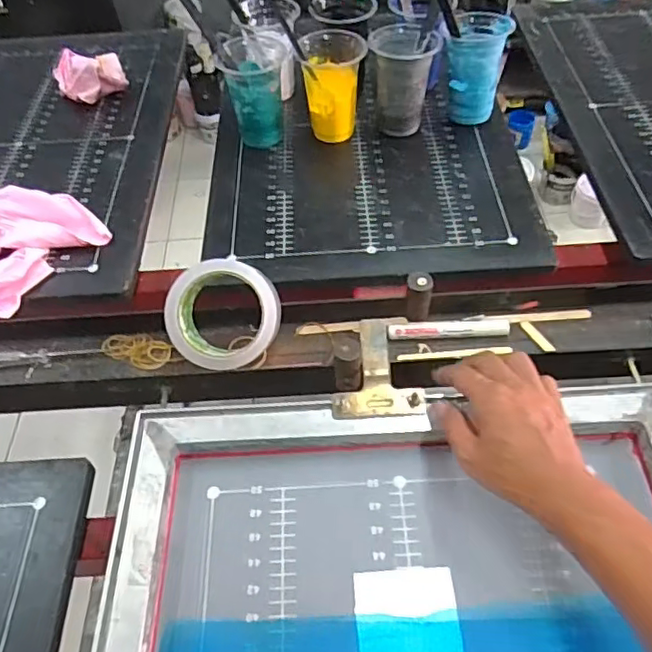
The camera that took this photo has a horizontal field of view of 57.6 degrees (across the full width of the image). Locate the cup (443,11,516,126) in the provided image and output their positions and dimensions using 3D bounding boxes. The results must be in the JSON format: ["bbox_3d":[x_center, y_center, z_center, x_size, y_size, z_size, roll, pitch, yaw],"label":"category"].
[{"bbox_3d":[0.196,-0.331,0.776,0.075,0.125,0.074,18,55,17],"label":"cup"}]

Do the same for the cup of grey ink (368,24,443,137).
[{"bbox_3d":[0.098,-0.311,0.770,0.081,0.117,0.081,-2,52,2],"label":"cup of grey ink"}]

